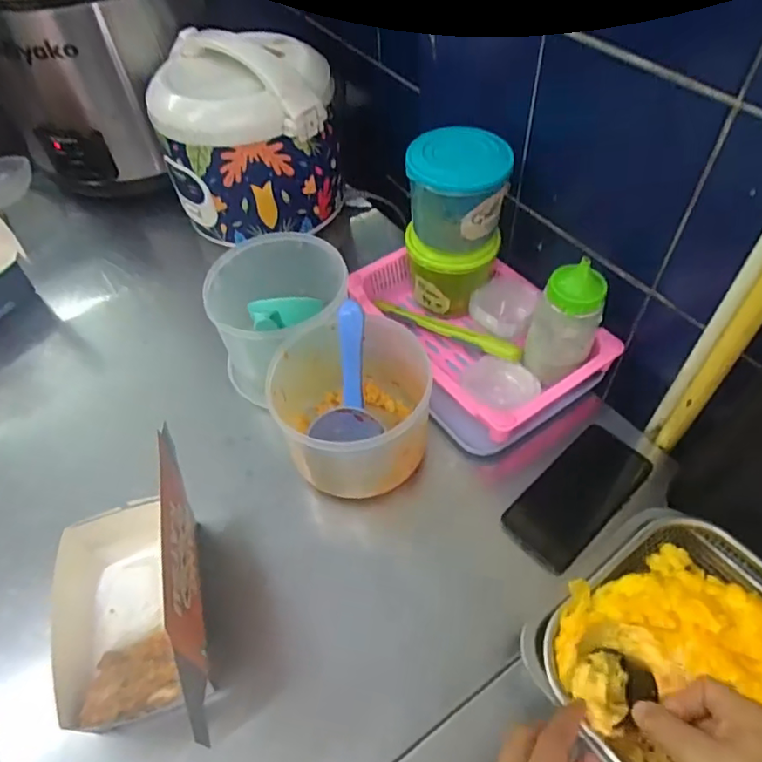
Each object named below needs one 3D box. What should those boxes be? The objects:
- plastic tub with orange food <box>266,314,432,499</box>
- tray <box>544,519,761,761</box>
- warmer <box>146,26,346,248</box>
[{"bbox_3d":[-0.032,0.024,0.621,0.157,0.120,0.179,-13,53,-5],"label":"plastic tub with orange food"},{"bbox_3d":[0.279,0.250,0.417,0.211,0.077,0.295,-33,58,-20],"label":"tray"},{"bbox_3d":[-0.186,-0.343,0.819,0.240,0.198,0.202,-4,53,1],"label":"warmer"}]

